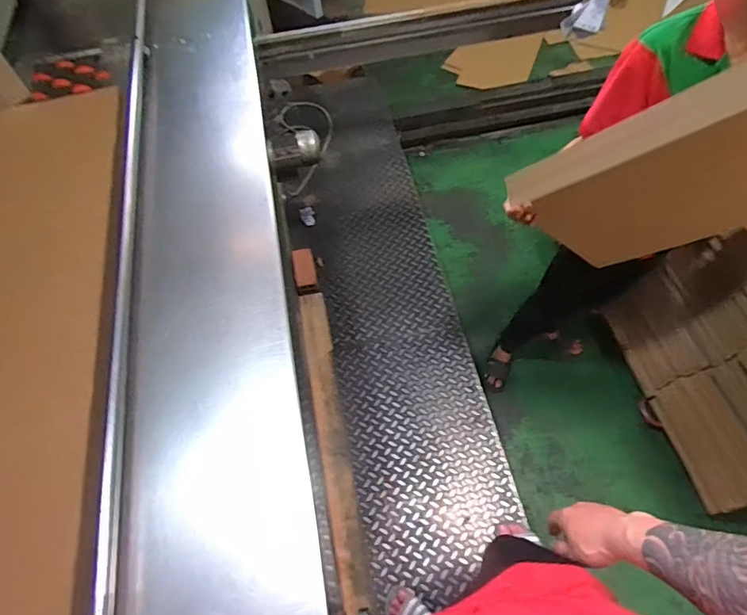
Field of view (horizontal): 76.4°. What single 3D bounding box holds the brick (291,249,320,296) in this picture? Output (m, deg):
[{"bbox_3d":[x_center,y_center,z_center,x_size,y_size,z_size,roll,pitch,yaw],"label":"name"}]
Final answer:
[{"bbox_3d":[-0.251,-0.132,1.747,0.080,0.046,0.192,-12,61,-4],"label":"brick"}]

